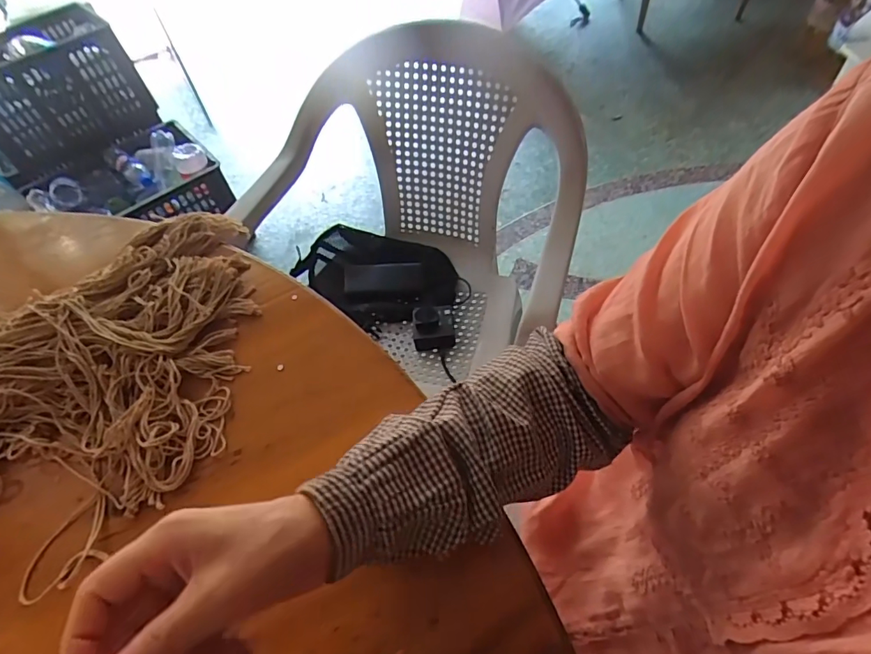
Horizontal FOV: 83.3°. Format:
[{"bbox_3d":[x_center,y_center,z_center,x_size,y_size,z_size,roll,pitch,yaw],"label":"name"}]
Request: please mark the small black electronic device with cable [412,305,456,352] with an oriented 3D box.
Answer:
[{"bbox_3d":[-0.003,-0.004,0.871,0.072,0.045,0.083,-5,55,0],"label":"small black electronic device with cable"}]

